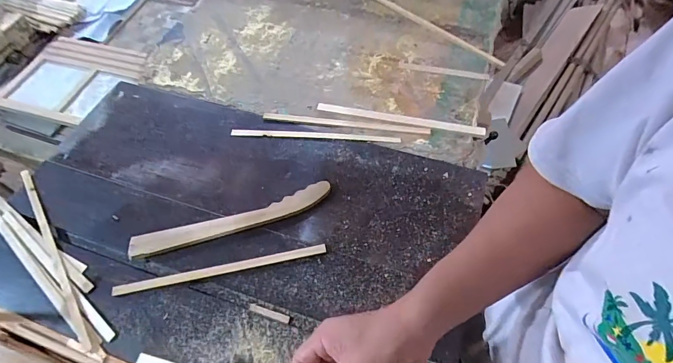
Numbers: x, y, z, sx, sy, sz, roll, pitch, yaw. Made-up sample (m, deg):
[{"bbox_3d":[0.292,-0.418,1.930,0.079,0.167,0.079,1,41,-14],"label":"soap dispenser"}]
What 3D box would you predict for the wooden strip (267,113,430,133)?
[{"bbox_3d":[0.017,-0.108,0.715,0.305,0.006,0.018,6,57,7],"label":"wooden strip"}]

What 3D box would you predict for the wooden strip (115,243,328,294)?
[{"bbox_3d":[-0.169,0.128,0.565,0.307,0.010,0.014,-11,57,-4],"label":"wooden strip"}]

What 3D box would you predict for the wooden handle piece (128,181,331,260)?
[{"bbox_3d":[-0.161,0.062,0.604,0.313,0.015,0.042,-17,57,-8],"label":"wooden handle piece"}]

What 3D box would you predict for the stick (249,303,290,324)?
[{"bbox_3d":[-0.094,0.185,0.537,0.060,0.004,0.011,15,58,12],"label":"stick"}]

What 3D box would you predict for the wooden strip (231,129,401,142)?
[{"bbox_3d":[-0.040,-0.083,0.702,0.303,0.007,0.015,3,57,4],"label":"wooden strip"}]

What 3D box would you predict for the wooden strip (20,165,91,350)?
[{"bbox_3d":[-0.440,0.104,0.594,0.015,0.005,0.363,-33,61,-18],"label":"wooden strip"}]

